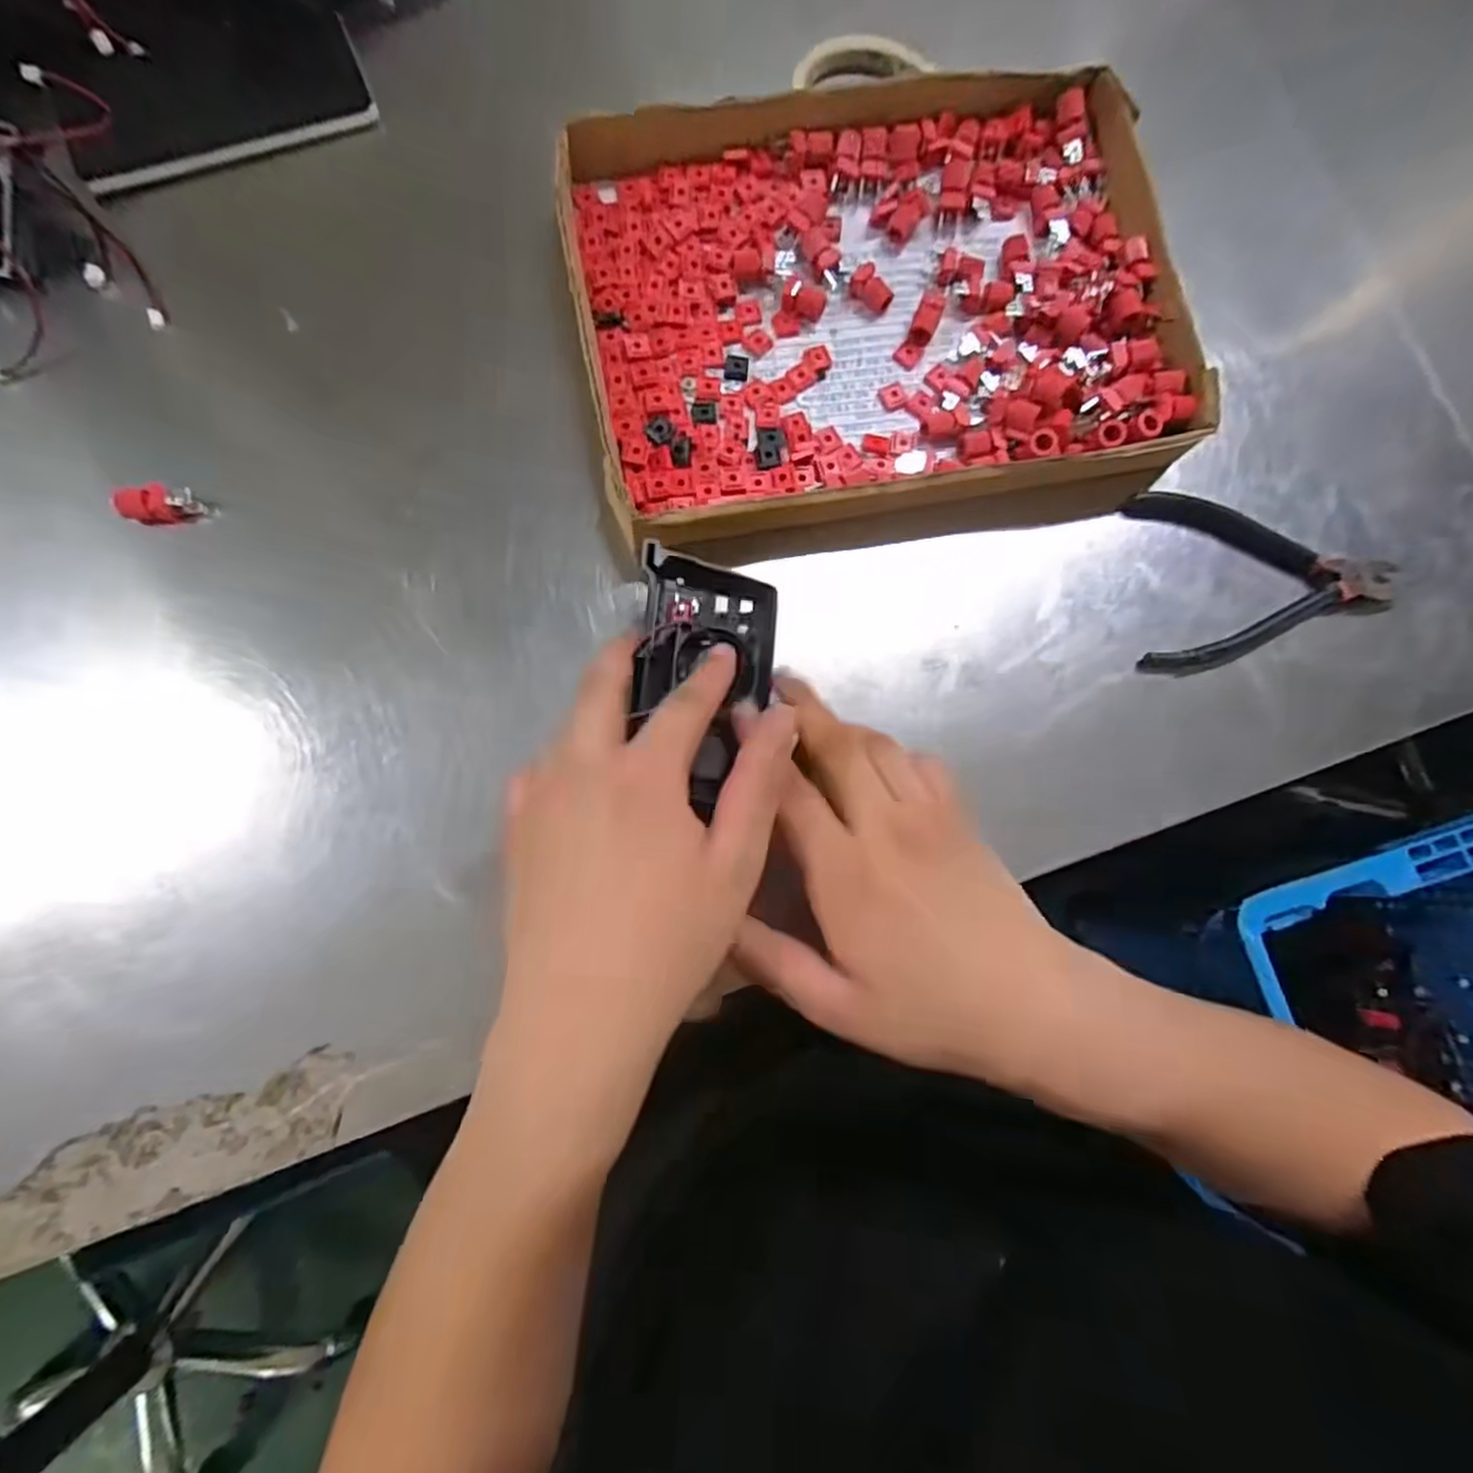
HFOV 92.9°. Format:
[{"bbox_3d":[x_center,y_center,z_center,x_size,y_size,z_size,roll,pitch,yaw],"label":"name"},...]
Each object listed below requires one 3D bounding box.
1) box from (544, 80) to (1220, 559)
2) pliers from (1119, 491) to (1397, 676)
[{"bbox_3d":[0.078,-0.230,0.381,0.317,0.033,0.257,-9,82,-4],"label":"box"},{"bbox_3d":[0.280,-0.095,0.382,0.143,0.013,0.104,-11,82,-4],"label":"pliers"}]

